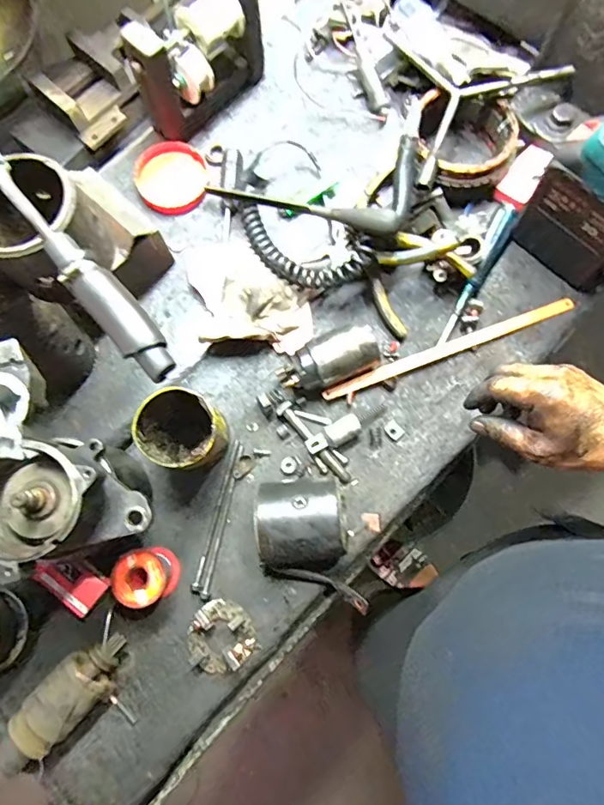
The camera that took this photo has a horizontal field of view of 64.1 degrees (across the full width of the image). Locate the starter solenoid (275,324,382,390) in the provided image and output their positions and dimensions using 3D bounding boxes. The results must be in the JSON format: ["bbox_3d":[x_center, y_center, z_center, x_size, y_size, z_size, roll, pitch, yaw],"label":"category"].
[{"bbox_3d":[0.029,-0.045,0.539,0.109,0.052,0.046,-22,76,-4],"label":"starter solenoid"}]

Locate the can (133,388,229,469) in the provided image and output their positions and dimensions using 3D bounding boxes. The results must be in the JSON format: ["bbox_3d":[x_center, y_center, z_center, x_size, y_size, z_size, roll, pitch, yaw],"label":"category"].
[{"bbox_3d":[-0.115,0.036,0.495,0.075,0.114,0.076,0,75,2],"label":"can"}]

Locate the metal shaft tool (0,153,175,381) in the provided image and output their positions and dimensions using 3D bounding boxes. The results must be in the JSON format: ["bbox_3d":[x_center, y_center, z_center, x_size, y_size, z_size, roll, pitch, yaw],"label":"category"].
[{"bbox_3d":[-0.175,-0.115,0.339,0.027,0.031,0.250,-41,78,-9],"label":"metal shaft tool"}]

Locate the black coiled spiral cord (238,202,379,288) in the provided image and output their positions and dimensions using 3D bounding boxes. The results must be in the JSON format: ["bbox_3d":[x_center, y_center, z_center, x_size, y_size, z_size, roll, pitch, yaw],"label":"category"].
[{"bbox_3d":[-0.010,-0.177,0.561,0.186,0.034,0.062,33,78,24],"label":"black coiled spiral cord"}]

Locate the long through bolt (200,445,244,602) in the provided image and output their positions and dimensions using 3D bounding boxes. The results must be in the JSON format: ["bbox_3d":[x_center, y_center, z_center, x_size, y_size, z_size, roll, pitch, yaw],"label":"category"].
[{"bbox_3d":[-0.086,0.130,0.531,0.009,0.011,0.166,11,76,5],"label":"long through bolt"}]

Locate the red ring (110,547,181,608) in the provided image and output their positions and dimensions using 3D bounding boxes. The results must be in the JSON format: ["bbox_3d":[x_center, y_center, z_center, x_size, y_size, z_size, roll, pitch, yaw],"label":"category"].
[{"bbox_3d":[-0.159,0.179,0.500,0.051,0.068,0.052,0,75,2],"label":"red ring"}]

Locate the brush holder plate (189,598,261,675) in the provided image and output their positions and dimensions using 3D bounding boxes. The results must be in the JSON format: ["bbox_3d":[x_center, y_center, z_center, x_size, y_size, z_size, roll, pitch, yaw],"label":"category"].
[{"bbox_3d":[-0.085,0.242,0.495,0.068,0.021,0.067,0,75,2],"label":"brush holder plate"}]

